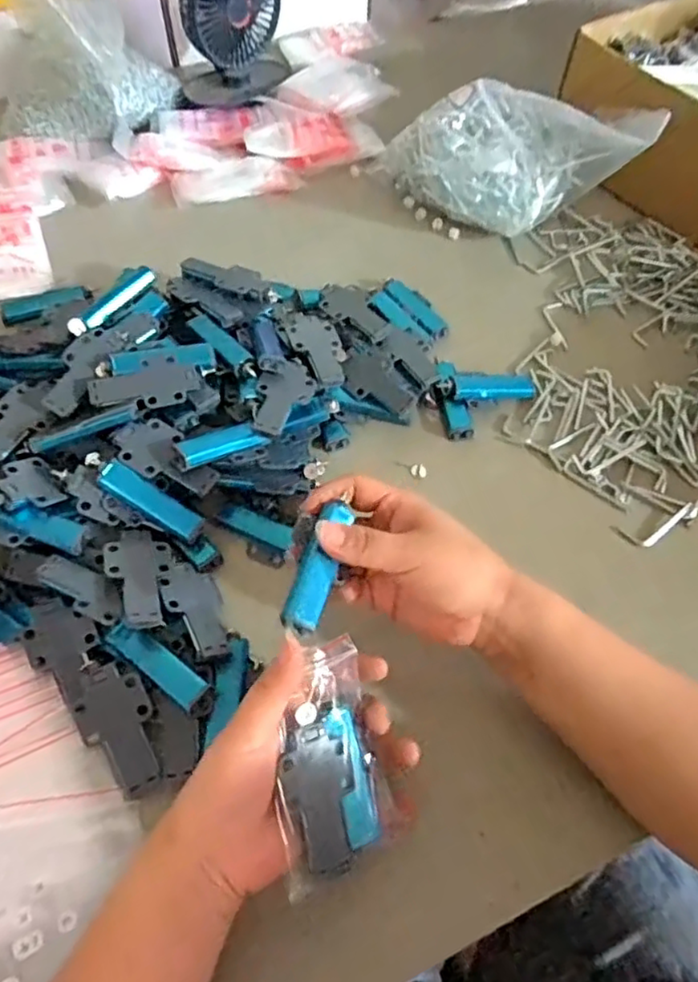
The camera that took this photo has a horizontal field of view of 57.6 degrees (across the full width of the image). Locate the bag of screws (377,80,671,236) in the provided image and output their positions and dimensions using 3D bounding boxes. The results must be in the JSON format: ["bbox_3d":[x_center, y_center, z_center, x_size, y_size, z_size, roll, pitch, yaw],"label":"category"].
[{"bbox_3d":[0.158,-0.343,0.652,0.258,0.095,0.127,27,61,12],"label":"bag of screws"}]

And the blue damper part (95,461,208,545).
[{"bbox_3d":[-0.138,0.008,0.445,0.078,0.008,0.022,37,61,-11],"label":"blue damper part"}]

